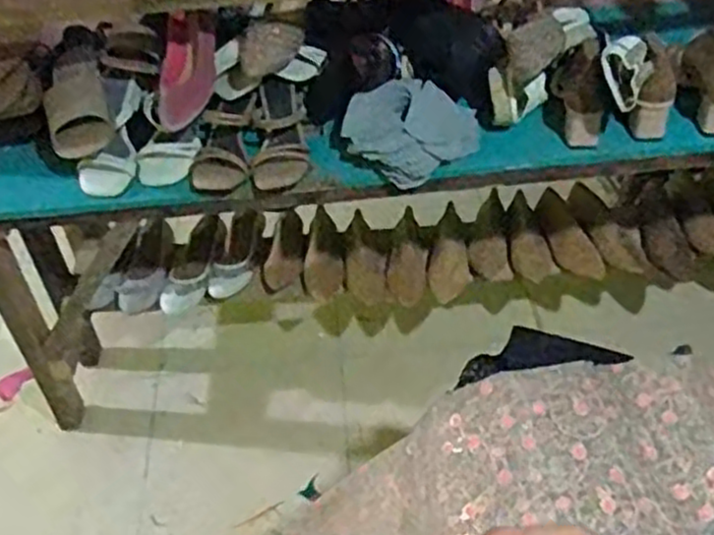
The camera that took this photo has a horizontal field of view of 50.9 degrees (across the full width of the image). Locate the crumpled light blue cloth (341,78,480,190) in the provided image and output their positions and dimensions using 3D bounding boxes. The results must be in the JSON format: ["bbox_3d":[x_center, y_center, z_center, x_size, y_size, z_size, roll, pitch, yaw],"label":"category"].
[{"bbox_3d":[0.082,-0.209,1.150,0.200,0.077,0.158,8,47,12],"label":"crumpled light blue cloth"}]

